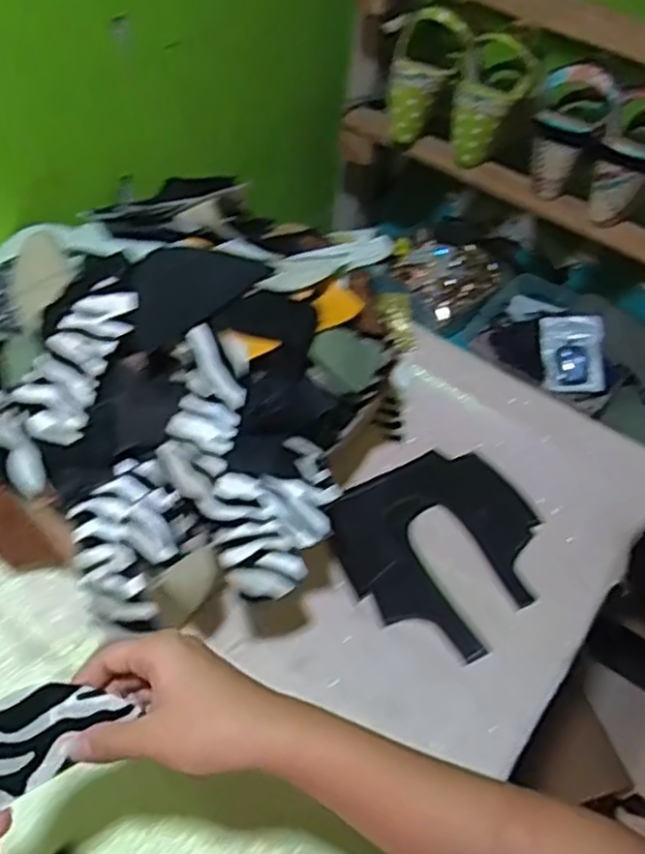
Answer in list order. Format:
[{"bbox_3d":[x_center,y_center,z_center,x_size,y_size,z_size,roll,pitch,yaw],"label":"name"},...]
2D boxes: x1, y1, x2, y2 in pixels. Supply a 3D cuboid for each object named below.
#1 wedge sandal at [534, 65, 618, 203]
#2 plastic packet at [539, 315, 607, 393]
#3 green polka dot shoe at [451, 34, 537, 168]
[{"bbox_3d":[0.262,-0.312,0.811,0.071,0.146,0.095,19,51,8],"label":"wedge sandal"},{"bbox_3d":[0.319,-0.093,0.949,0.074,0.021,0.098,-4,85,0],"label":"plastic packet"},{"bbox_3d":[0.189,-0.360,0.833,0.081,0.132,0.062,15,51,5],"label":"green polka dot shoe"}]

